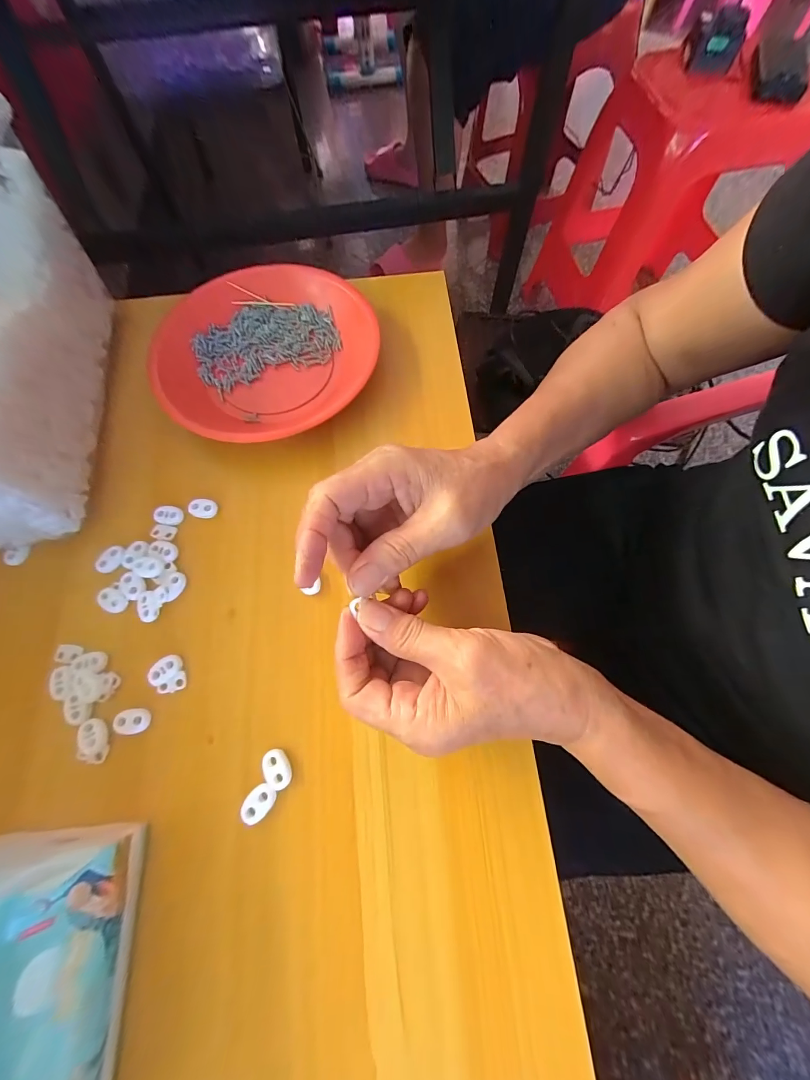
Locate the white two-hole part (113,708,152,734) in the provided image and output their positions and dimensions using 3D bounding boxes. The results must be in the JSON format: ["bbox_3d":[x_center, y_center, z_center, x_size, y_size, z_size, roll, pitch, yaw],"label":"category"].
[{"bbox_3d":[-0.178,0.118,0.245,0.022,0.004,0.015,-4,69,-1],"label":"white two-hole part"}]

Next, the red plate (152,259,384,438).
[{"bbox_3d":[-0.123,-0.165,0.337,0.183,0.027,0.189,0,69,1],"label":"red plate"}]

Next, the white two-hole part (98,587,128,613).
[{"bbox_3d":[-0.212,0.043,0.272,0.023,0.004,0.015,29,72,11],"label":"white two-hole part"}]

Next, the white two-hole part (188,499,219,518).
[{"bbox_3d":[-0.160,-0.025,0.297,0.022,0.004,0.015,3,69,2],"label":"white two-hole part"}]

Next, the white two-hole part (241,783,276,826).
[{"bbox_3d":[-0.089,0.159,0.227,0.016,0.004,0.021,37,74,13],"label":"white two-hole part"}]

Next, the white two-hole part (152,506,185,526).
[{"bbox_3d":[-0.186,-0.020,0.295,0.022,0.005,0.015,4,70,2],"label":"white two-hole part"}]

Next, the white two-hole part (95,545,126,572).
[{"bbox_3d":[-0.222,0.014,0.283,0.017,0.004,0.022,26,72,10],"label":"white two-hole part"}]

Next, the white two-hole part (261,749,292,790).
[{"bbox_3d":[-0.080,0.143,0.235,0.015,0.004,0.022,-37,73,-12],"label":"white two-hole part"}]

